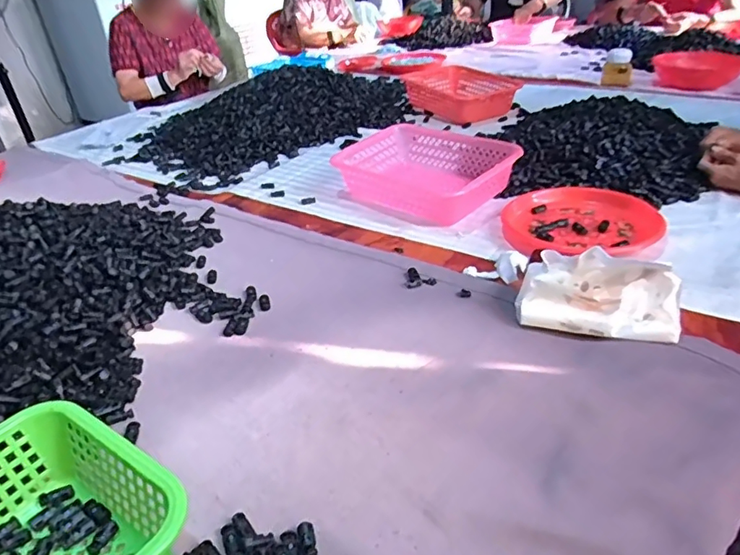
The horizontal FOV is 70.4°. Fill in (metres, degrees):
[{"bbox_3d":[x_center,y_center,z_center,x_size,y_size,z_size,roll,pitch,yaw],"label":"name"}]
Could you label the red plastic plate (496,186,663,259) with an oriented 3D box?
[{"bbox_3d":[0.334,-0.097,0.827,0.234,0.034,0.234,1,32,11],"label":"red plastic plate"}]

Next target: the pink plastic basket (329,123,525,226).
[{"bbox_3d":[0.101,-0.195,0.970,0.321,0.079,0.240,23,41,39],"label":"pink plastic basket"}]

